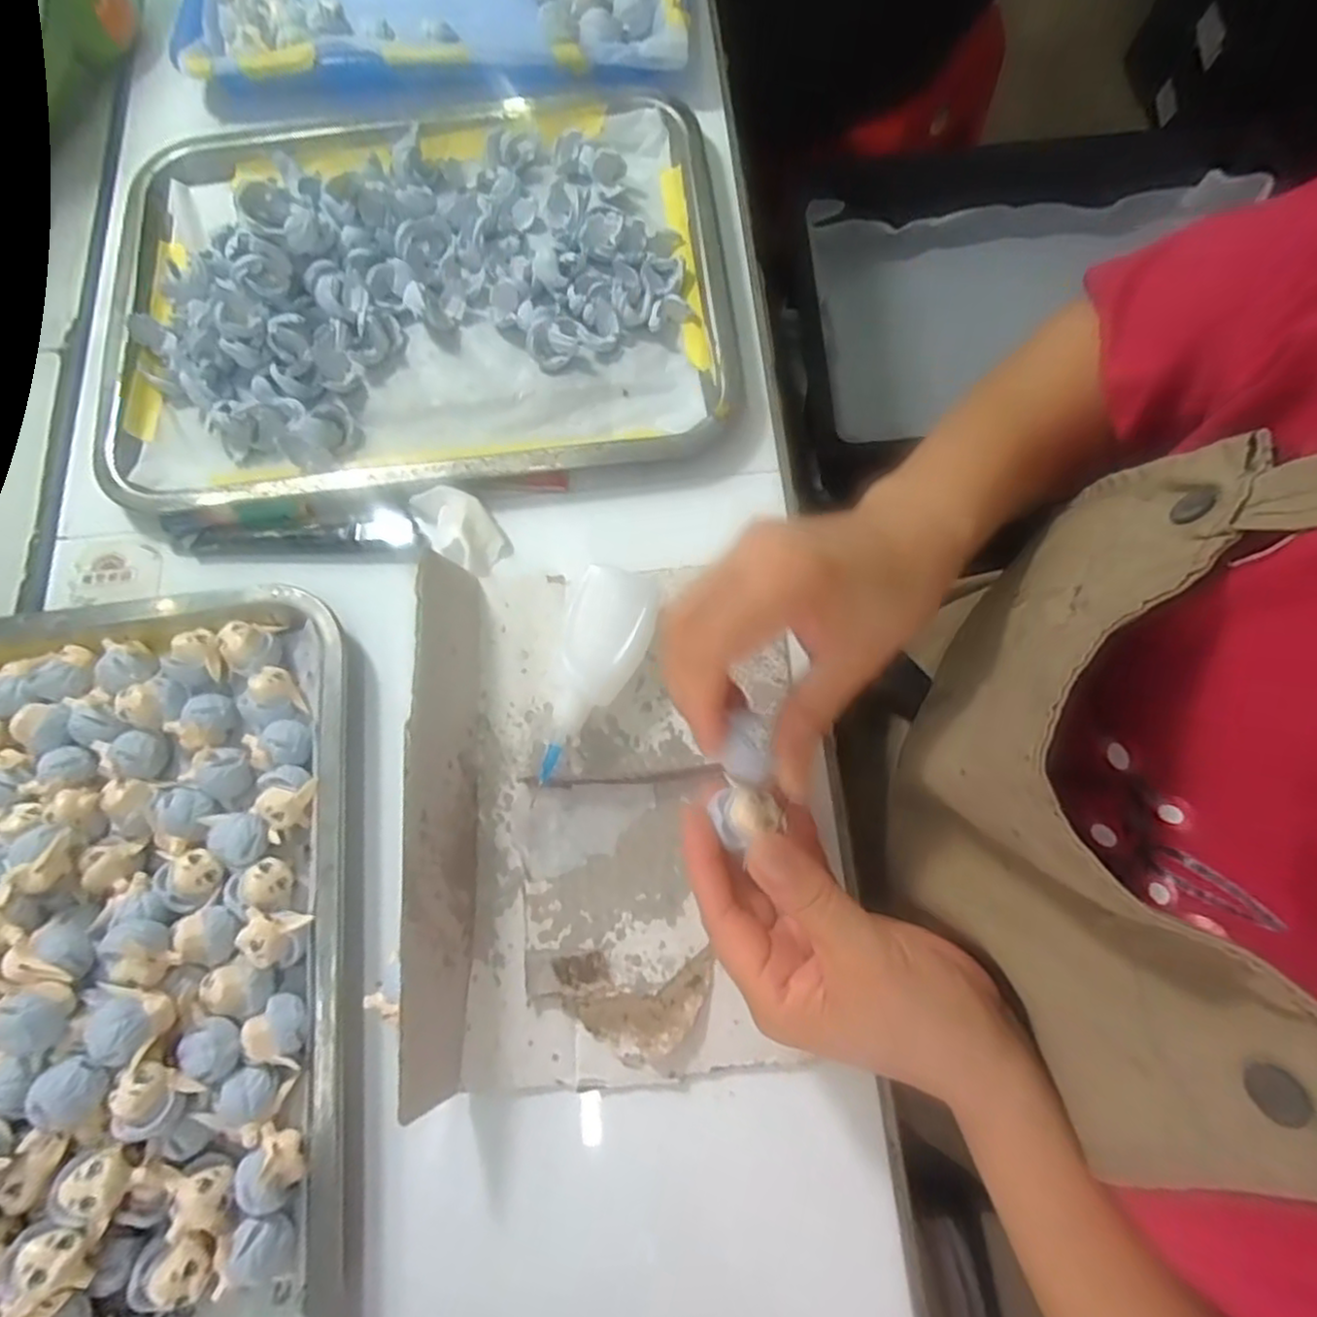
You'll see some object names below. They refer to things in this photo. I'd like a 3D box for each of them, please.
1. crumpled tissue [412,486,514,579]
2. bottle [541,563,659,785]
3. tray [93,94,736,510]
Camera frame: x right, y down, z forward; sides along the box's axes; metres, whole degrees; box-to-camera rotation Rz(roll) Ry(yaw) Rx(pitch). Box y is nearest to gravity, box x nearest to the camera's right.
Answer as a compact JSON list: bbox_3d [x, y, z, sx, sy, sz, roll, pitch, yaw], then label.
[{"bbox_3d":[-0.105,-0.069,0.369,0.033,0.017,0.055,-43,77,-11],"label":"crumpled tissue"},{"bbox_3d":[-0.028,0.005,0.333,0.040,0.030,0.104,14,74,5],"label":"bottle"},{"bbox_3d":[-0.141,-0.221,0.405,0.353,0.033,0.265,-8,74,-1],"label":"tray"}]

